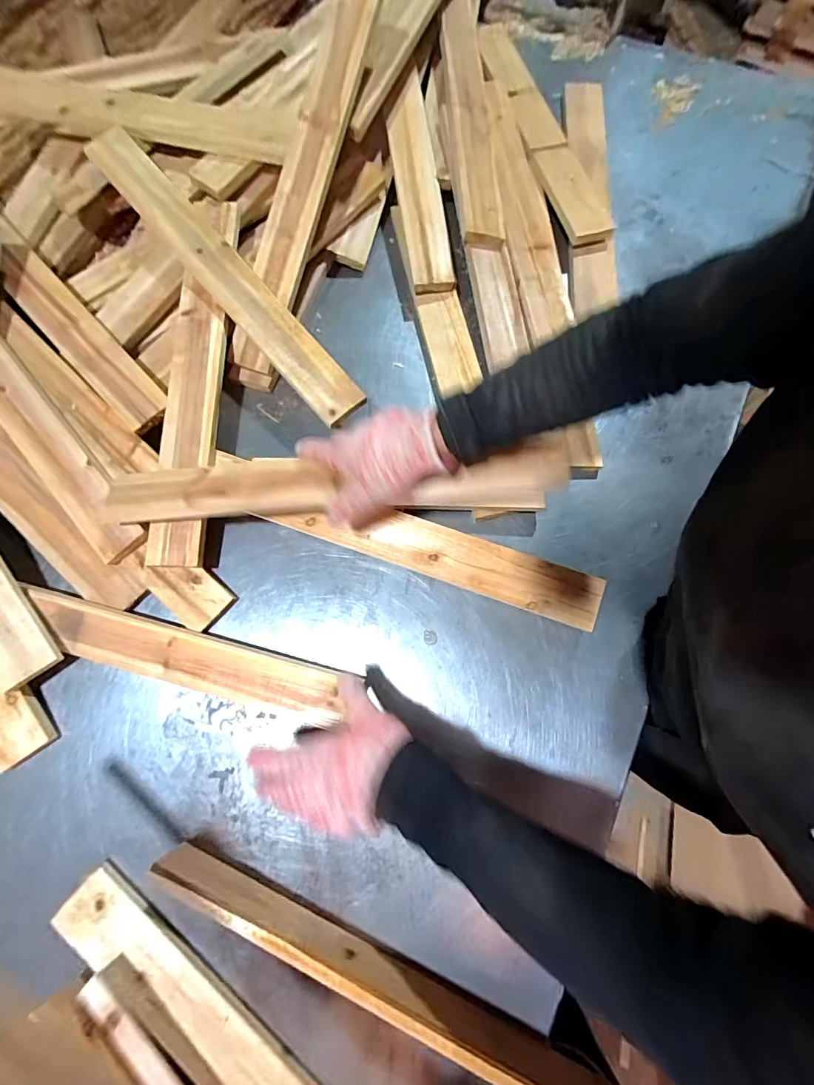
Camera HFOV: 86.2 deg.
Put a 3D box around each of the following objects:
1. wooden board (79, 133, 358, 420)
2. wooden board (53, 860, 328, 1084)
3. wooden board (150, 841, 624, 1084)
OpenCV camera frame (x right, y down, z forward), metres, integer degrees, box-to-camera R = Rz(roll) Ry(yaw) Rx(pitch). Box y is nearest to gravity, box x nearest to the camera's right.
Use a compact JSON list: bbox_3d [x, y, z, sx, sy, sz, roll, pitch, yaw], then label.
[{"bbox_3d":[-0.230,-0.342,0.547,0.057,0.014,0.489,-40,85,-12],"label":"wooden board"},{"bbox_3d":[-0.125,0.487,0.389,0.488,0.024,0.059,36,78,9],"label":"wooden board"},{"bbox_3d":[-0.009,0.404,0.388,0.484,0.069,0.021,24,77,6],"label":"wooden board"}]

